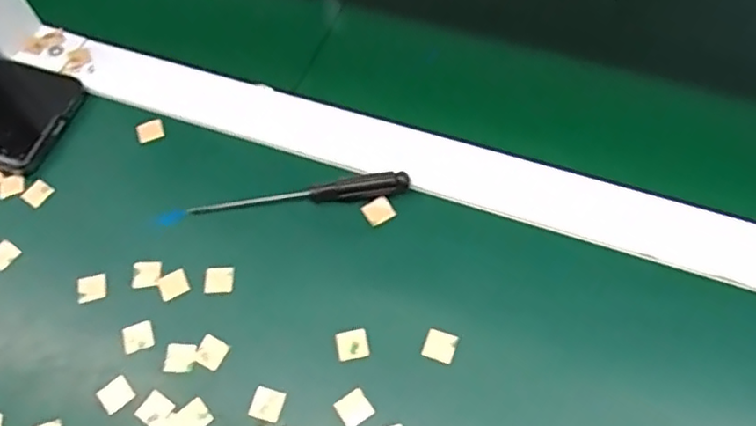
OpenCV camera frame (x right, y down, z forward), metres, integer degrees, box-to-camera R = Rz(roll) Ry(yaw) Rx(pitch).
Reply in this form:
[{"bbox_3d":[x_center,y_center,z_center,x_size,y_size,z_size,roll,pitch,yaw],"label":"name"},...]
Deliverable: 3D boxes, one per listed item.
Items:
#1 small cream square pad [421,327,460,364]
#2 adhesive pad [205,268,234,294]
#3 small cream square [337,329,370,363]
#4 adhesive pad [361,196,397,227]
[{"bbox_3d":[0.033,0.071,0.338,0.017,0.004,0.016,17,64,13],"label":"small cream square pad"},{"bbox_3d":[-0.092,0.039,0.365,0.016,0.004,0.016,-6,61,1],"label":"adhesive pad"},{"bbox_3d":[-0.014,0.071,0.341,0.017,0.004,0.016,-12,61,-2],"label":"small cream square"},{"bbox_3d":[0.000,-0.001,0.381,0.017,0.004,0.014,-25,62,-9],"label":"adhesive pad"}]

